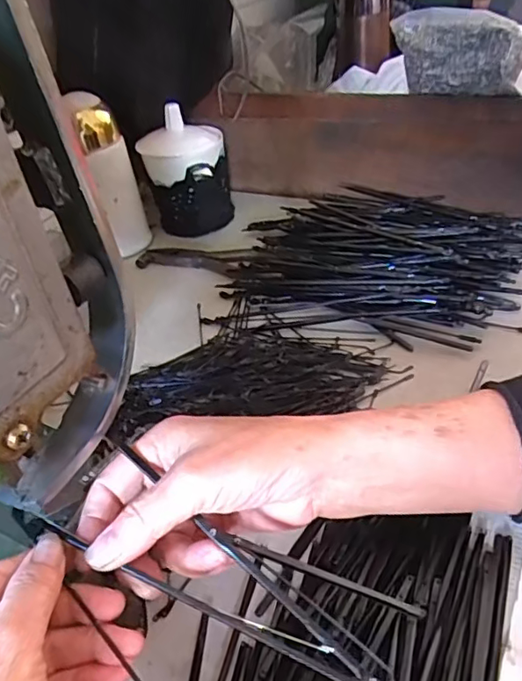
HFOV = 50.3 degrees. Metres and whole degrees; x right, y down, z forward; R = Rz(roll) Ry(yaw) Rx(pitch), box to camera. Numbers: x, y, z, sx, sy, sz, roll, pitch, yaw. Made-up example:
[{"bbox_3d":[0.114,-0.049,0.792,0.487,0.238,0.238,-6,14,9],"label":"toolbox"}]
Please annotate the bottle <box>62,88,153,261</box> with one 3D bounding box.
[{"bbox_3d":[-0.147,-0.163,0.559,0.044,0.154,0.039,-16,38,-9],"label":"bottle"}]

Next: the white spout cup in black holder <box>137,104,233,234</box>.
[{"bbox_3d":[-0.077,-0.172,0.583,0.086,0.105,0.073,-12,37,-4],"label":"white spout cup in black holder"}]

